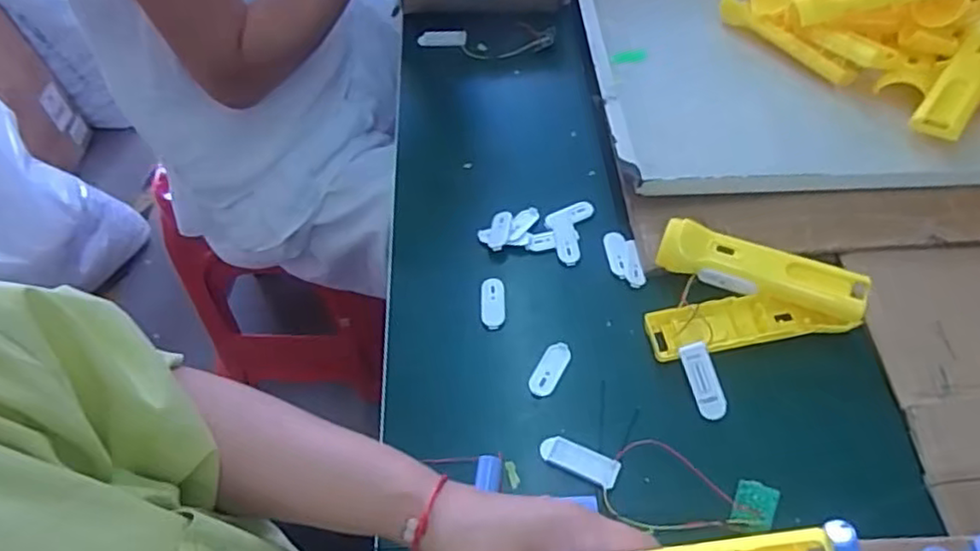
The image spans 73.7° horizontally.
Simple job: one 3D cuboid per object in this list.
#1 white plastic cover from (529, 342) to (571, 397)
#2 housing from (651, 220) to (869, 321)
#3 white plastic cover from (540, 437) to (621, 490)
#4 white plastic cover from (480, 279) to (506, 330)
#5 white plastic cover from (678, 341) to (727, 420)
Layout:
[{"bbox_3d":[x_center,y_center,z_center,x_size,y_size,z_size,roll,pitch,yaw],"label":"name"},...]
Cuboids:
[{"bbox_3d":[0.049,0.075,0.527,0.020,0.004,0.050,23,59,20],"label":"white plastic cover"},{"bbox_3d":[0.223,-0.001,0.543,0.159,0.035,0.040,18,58,17],"label":"housing"},{"bbox_3d":[0.065,0.135,0.478,0.058,0.004,0.022,20,58,18],"label":"white plastic cover"},{"bbox_3d":[0.002,0.025,0.567,0.022,0.005,0.048,-3,54,3],"label":"white plastic cover"},{"bbox_3d":[0.164,0.081,0.502,0.021,0.008,0.057,-13,75,-5],"label":"white plastic cover"}]

